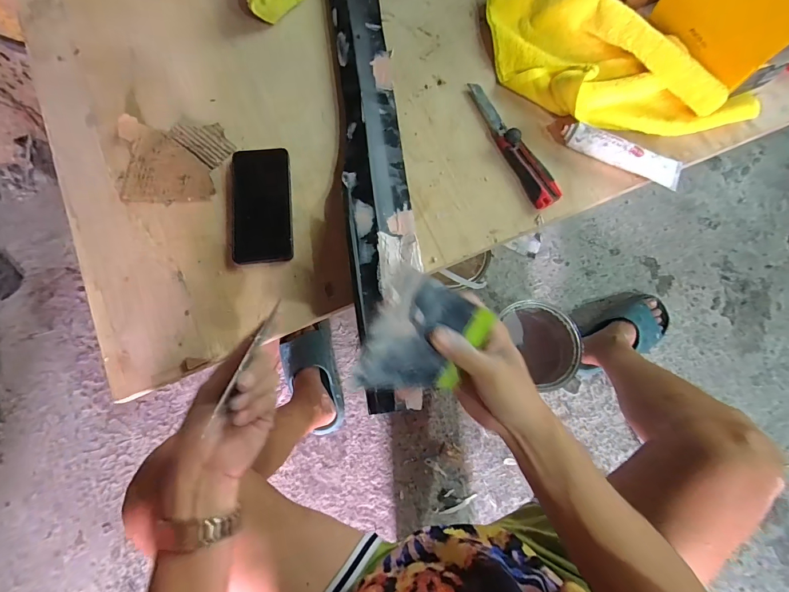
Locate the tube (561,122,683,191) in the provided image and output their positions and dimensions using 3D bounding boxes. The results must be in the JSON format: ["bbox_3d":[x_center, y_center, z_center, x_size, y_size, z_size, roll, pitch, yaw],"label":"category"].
[{"bbox_3d":[0.321,-0.200,0.527,0.170,0.034,0.033,23,76,5],"label":"tube"}]

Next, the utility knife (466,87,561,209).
[{"bbox_3d":[0.168,-0.224,0.538,0.037,0.025,0.219,-25,77,-7],"label":"utility knife"}]

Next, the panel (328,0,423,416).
[{"bbox_3d":[-0.038,-0.269,0.539,0.088,0.039,0.684,-6,76,-3],"label":"panel"}]

